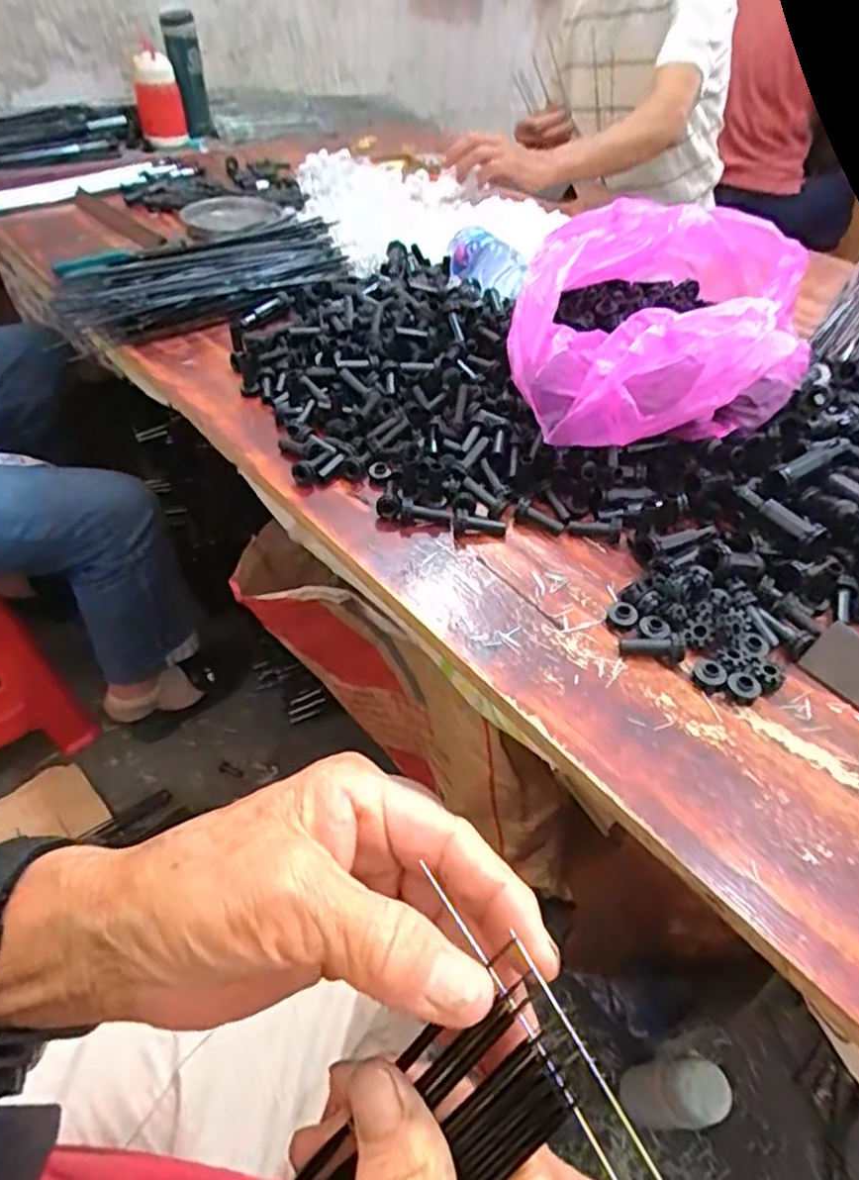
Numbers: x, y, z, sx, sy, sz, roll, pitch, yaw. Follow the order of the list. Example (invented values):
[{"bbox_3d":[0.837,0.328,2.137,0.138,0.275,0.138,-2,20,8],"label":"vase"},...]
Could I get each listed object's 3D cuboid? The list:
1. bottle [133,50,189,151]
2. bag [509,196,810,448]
[{"bbox_3d":[-0.496,-0.900,1.258,0.084,0.135,0.097,-9,46,-13],"label":"bottle"},{"bbox_3d":[0.189,-0.212,0.553,0.226,0.118,0.252,12,45,9],"label":"bag"}]

